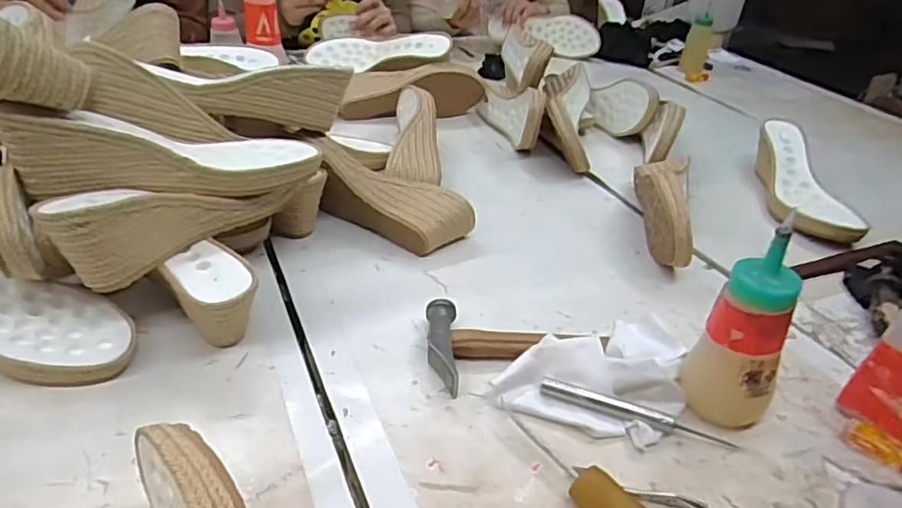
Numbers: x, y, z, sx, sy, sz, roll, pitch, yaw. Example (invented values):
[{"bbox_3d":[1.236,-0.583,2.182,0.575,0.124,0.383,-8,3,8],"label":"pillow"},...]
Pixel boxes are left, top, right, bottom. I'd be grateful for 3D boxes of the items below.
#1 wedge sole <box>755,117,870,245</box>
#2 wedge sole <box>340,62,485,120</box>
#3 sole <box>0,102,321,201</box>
[{"bbox_3d":[0.452,-0.098,0.766,0.082,0.059,0.225,9,34,3],"label":"wedge sole"},{"bbox_3d":[-0.061,-0.252,0.935,0.234,0.076,0.064,-1,35,-11],"label":"wedge sole"},{"bbox_3d":[-0.237,-0.087,0.515,0.237,0.065,0.090,0,34,-29],"label":"sole"}]

